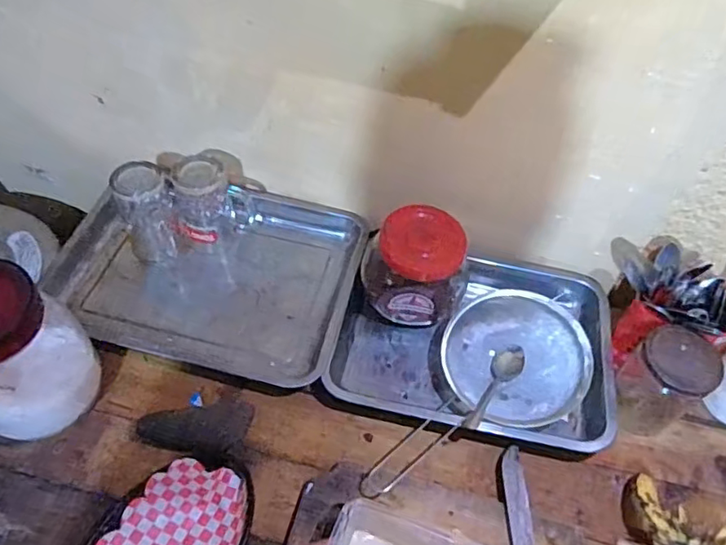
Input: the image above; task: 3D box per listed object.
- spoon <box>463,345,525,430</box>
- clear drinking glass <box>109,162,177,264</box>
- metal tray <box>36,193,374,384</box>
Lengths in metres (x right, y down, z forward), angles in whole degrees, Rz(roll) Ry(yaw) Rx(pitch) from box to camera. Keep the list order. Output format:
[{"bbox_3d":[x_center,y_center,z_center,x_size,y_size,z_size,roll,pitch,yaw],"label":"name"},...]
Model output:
[{"bbox_3d":[0.158,0.140,0.689,0.035,0.028,0.142,30,43,15],"label":"spoon"},{"bbox_3d":[-0.284,-0.071,0.761,0.068,0.133,0.072,-16,57,-16],"label":"clear drinking glass"},{"bbox_3d":[-0.206,-0.005,0.766,0.382,0.041,0.263,12,54,3],"label":"metal tray"}]

